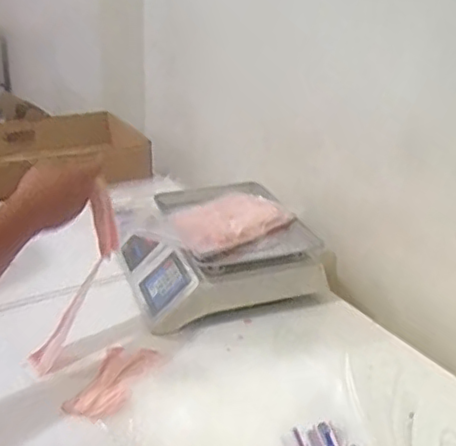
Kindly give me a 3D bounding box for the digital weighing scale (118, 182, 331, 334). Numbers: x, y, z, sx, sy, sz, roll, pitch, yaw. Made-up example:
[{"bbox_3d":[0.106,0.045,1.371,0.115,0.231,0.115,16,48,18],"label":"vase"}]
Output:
[{"bbox_3d":[-0.026,0.049,1.210,0.333,0.132,0.334,-9,25,-17],"label":"digital weighing scale"}]

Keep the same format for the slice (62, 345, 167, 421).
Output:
[{"bbox_3d":[-0.167,0.237,0.940,0.085,0.014,0.172,9,24,18],"label":"slice"}]

